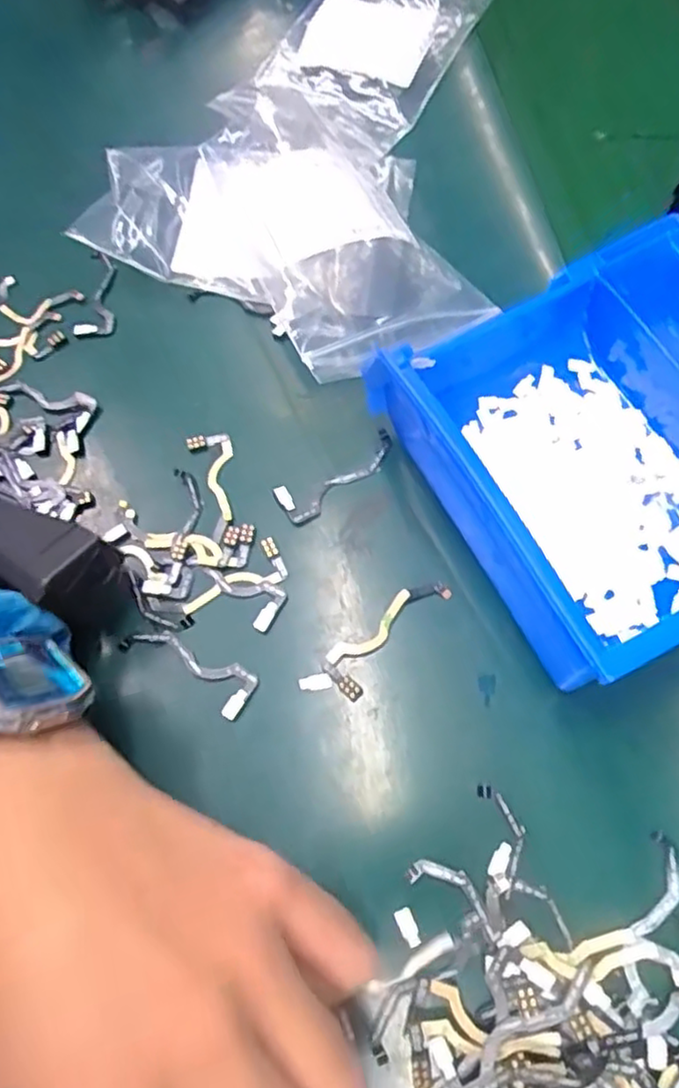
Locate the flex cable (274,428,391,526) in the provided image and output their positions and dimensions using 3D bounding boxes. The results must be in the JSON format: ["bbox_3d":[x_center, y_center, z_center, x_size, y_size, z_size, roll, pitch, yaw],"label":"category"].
[{"bbox_3d":[0.001,-0.028,0.276,0.054,0.004,0.018,-32,68,-9],"label":"flex cable"}]

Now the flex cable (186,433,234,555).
[{"bbox_3d":[-0.048,-0.023,0.278,0.017,0.004,0.054,-18,66,-4],"label":"flex cable"}]

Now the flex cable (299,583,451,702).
[{"bbox_3d":[0.015,0.035,0.249,0.062,0.004,0.018,-41,70,-13],"label":"flex cable"}]

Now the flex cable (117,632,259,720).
[{"bbox_3d":[-0.056,0.043,0.250,0.053,0.004,0.017,28,71,15],"label":"flex cable"}]

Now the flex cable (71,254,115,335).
[{"bbox_3d":[-0.114,-0.117,0.324,0.017,0.010,0.042,-3,66,1],"label":"flex cable"}]

